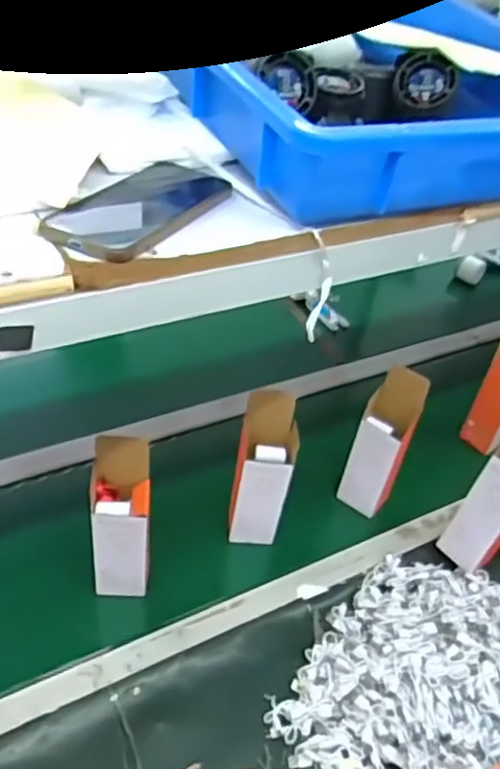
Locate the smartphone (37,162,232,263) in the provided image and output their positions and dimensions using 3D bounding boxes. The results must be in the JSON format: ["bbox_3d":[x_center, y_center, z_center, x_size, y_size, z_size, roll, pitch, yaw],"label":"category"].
[{"bbox_3d":[-0.078,-0.141,0.508,0.080,0.013,0.168,24,43,16],"label":"smartphone"}]

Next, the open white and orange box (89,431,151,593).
[{"bbox_3d":[-0.157,0.169,0.805,0.070,0.217,0.074,0,41,-8],"label":"open white and orange box"}]

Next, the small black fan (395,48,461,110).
[{"bbox_3d":[0.162,-0.273,0.599,0.054,0.051,0.028,16,2,19],"label":"small black fan"}]

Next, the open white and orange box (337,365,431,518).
[{"bbox_3d":[0.192,0.092,0.959,0.073,0.244,0.076,20,43,14],"label":"open white and orange box"}]

